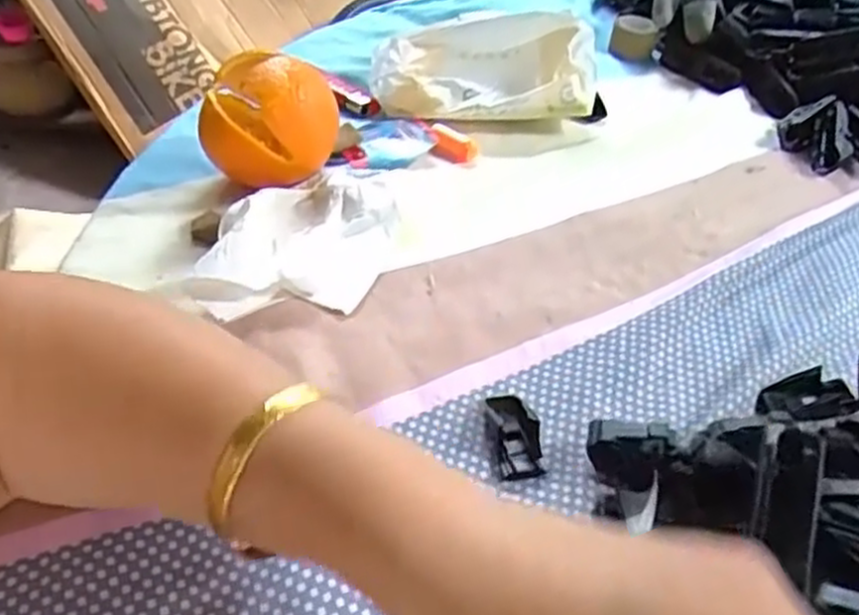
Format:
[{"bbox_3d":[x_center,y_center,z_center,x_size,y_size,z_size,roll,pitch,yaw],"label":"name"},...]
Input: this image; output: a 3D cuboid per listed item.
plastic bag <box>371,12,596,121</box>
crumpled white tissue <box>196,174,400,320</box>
[{"bbox_3d":[0.038,-0.164,0.530,0.152,0.053,0.084,-2,40,-8],"label":"plastic bag"},{"bbox_3d":[-0.059,-0.037,0.392,0.073,0.033,0.142,13,41,10],"label":"crumpled white tissue"}]

